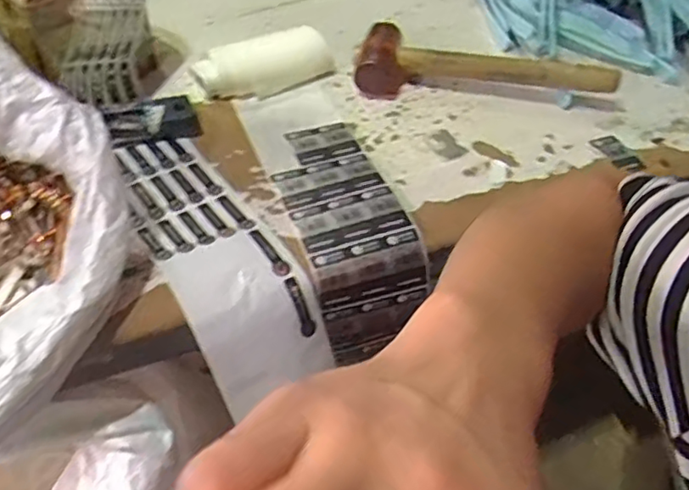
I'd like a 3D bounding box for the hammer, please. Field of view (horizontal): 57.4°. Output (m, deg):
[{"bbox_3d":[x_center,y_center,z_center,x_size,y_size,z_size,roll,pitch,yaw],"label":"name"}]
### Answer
[{"bbox_3d":[0.161,-0.207,0.724,0.300,0.046,0.081,2,46,-3],"label":"hammer"}]

